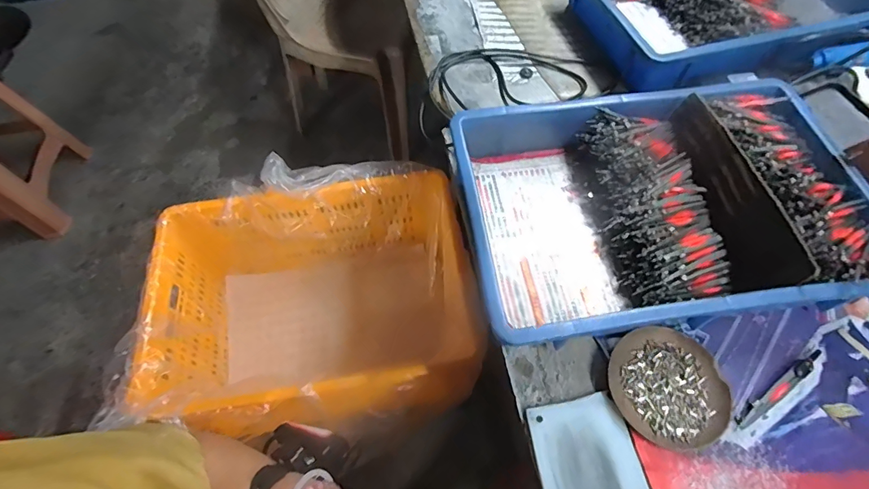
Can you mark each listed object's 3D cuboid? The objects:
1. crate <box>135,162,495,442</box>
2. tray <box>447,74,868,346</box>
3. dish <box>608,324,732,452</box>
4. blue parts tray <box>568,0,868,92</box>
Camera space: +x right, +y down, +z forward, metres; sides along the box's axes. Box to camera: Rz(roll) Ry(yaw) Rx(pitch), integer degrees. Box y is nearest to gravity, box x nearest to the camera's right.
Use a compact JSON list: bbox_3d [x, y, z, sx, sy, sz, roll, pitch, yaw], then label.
[{"bbox_3d":[-0.195,0.112,0.752,0.463,0.268,0.351,-8,61,-3],"label":"crate"},{"bbox_3d":[0.252,-0.045,0.499,0.428,0.088,0.288,-8,60,-3],"label":"tray"},{"bbox_3d":[0.232,0.140,0.435,0.112,0.013,0.111,-1,60,1],"label":"dish"},{"bbox_3d":[0.482,-0.388,0.703,0.480,0.091,0.300,-15,61,-7],"label":"blue parts tray"}]

